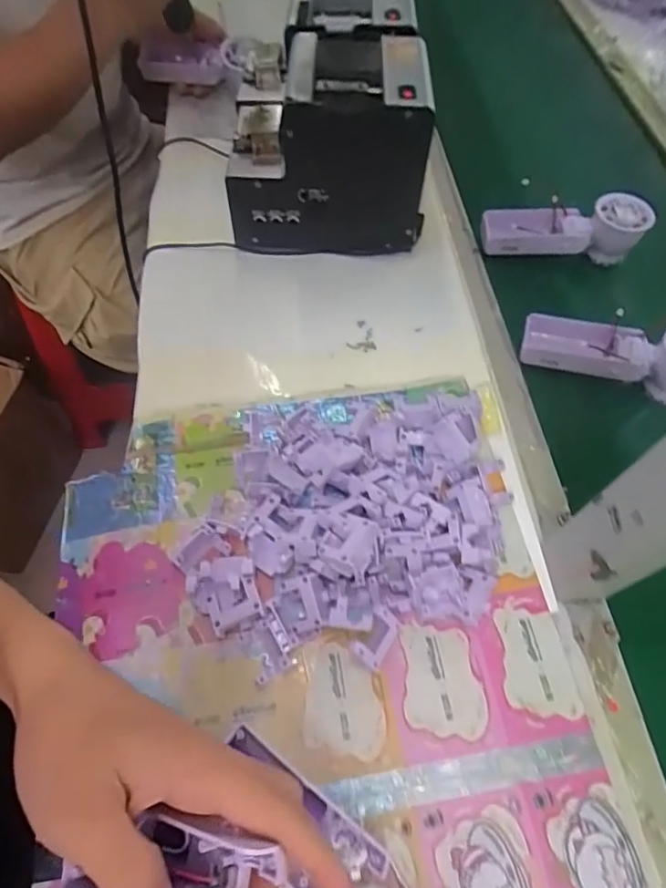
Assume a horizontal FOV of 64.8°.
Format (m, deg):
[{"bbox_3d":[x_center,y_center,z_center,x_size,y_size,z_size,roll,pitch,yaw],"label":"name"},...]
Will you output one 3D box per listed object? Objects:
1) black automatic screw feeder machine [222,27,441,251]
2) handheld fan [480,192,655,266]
[{"bbox_3d":[0.000,-0.288,0.518,0.180,0.157,0.140,10,60,3],"label":"black automatic screw feeder machine"},{"bbox_3d":[0.246,-0.233,0.562,0.168,0.044,0.053,-1,60,-3],"label":"handheld fan"}]

